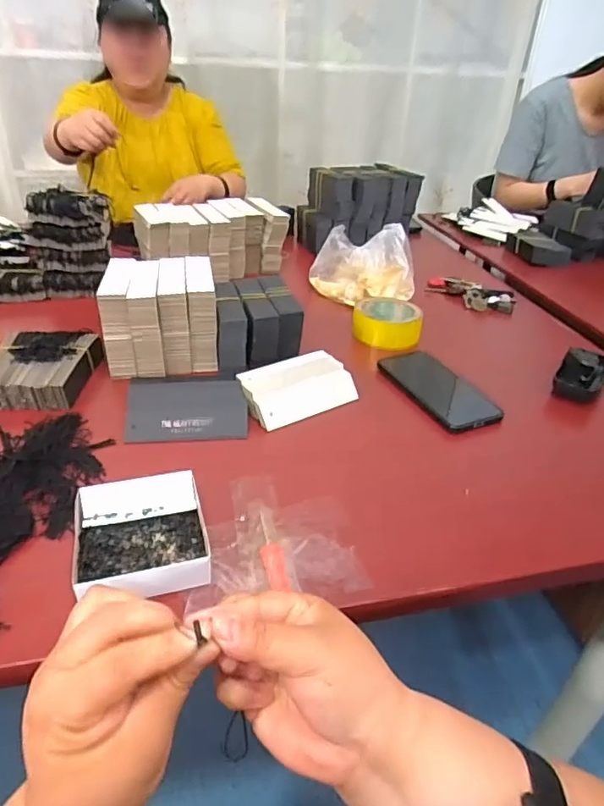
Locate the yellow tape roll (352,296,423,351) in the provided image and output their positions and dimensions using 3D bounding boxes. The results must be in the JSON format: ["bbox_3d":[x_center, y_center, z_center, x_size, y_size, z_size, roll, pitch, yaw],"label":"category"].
[{"bbox_3d":[0.125,-0.116,0.789,0.093,0.048,0.093,2,33,-1],"label":"yellow tape roll"}]

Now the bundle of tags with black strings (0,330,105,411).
[{"bbox_3d":[-0.307,-0.043,0.642,0.111,0.039,0.131,0,33,-4],"label":"bundle of tags with black strings"}]

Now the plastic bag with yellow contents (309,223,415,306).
[{"bbox_3d":[0.099,-0.224,0.880,0.166,0.102,0.086,3,33,0],"label":"plastic bag with yellow contents"}]

